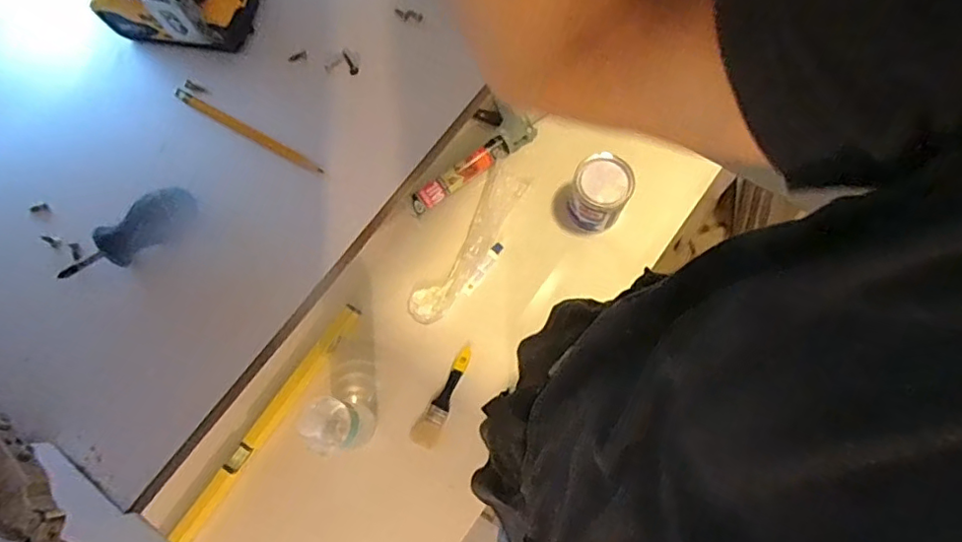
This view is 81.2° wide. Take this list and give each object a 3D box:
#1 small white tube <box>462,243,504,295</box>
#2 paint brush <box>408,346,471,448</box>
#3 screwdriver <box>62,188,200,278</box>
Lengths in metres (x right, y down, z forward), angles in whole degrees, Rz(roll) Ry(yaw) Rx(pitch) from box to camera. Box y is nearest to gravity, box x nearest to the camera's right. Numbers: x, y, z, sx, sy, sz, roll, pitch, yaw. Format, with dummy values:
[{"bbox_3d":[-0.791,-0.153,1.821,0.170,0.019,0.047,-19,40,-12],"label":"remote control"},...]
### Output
[{"bbox_3d":[0.004,-0.004,1.011,0.018,0.013,0.109,36,91,11],"label":"small white tube"},{"bbox_3d":[-0.063,0.212,0.952,0.043,0.015,0.177,26,76,8],"label":"paint brush"},{"bbox_3d":[-0.243,-0.023,0.389,0.096,0.027,0.026,-34,76,-8],"label":"screwdriver"}]

